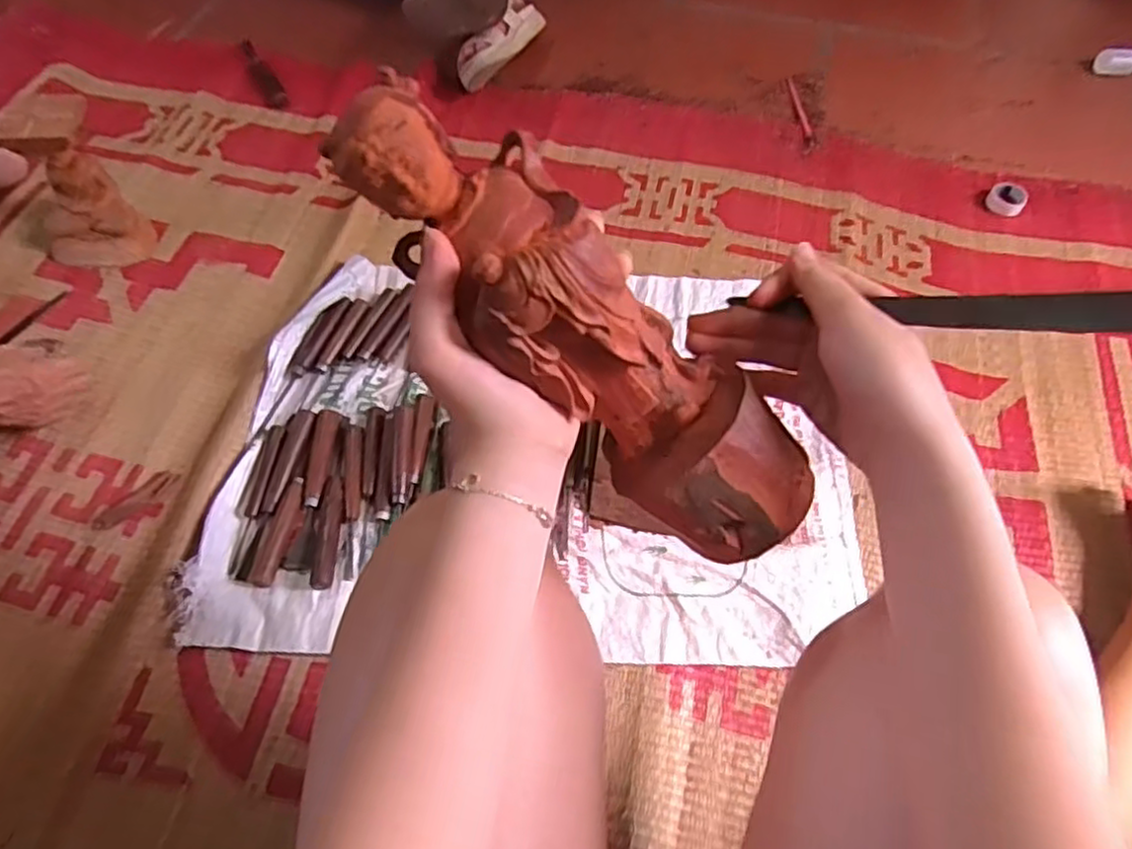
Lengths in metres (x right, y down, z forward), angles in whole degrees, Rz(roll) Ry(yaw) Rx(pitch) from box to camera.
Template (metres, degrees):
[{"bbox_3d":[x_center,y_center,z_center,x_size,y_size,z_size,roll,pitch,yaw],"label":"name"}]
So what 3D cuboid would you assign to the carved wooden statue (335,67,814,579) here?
[{"bbox_3d":[0.011,-0.040,0.314,0.259,0.055,0.070,44,66,-16],"label":"carved wooden statue"}]

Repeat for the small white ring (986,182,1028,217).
[{"bbox_3d":[0.606,-0.310,0.962,0.048,0.021,0.054,38,68,18],"label":"small white ring"}]

